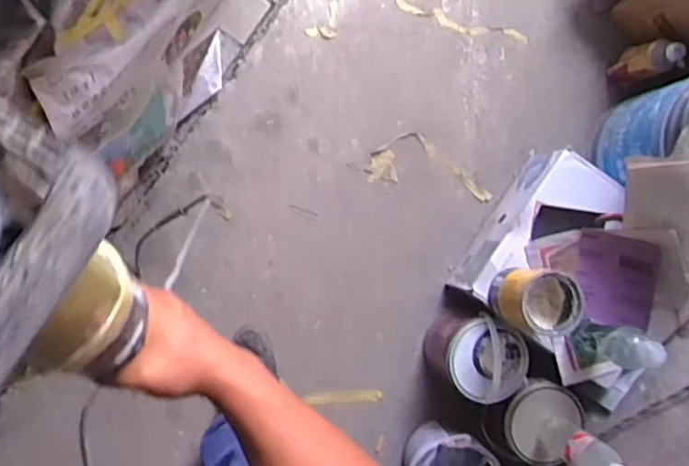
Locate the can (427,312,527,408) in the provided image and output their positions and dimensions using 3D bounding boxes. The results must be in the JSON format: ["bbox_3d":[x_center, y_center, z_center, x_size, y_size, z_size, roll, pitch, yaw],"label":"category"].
[{"bbox_3d":[0.262,0.246,1.230,0.154,0.184,0.149,0,92,-10],"label":"can"}]

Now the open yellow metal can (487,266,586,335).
[{"bbox_3d":[0.340,0.121,1.090,0.129,0.128,0.115,11,90,-10],"label":"open yellow metal can"}]

